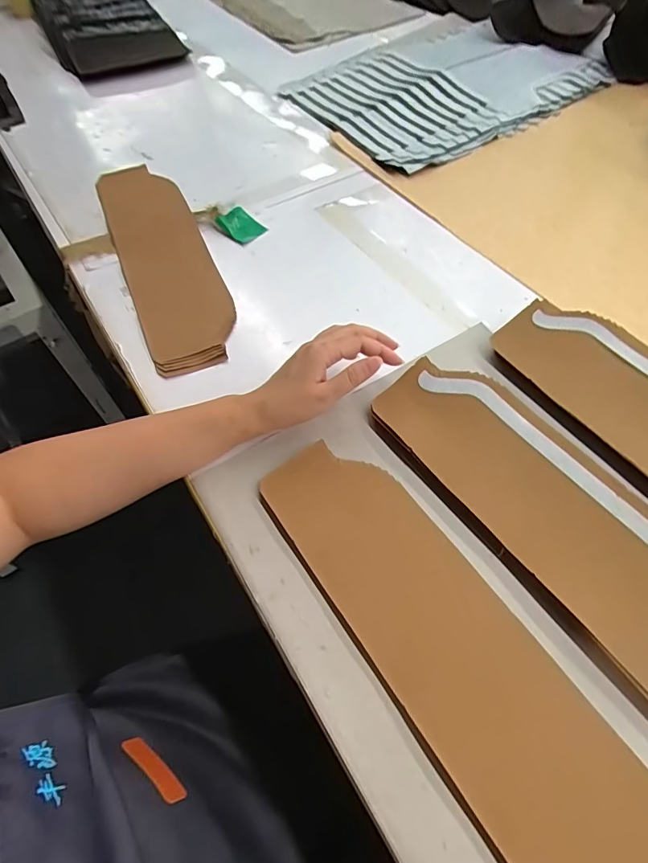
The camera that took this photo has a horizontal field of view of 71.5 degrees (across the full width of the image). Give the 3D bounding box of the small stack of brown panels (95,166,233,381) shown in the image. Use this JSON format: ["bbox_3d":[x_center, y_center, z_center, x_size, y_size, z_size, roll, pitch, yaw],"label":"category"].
[{"bbox_3d":[-0.207,-0.232,0.583,0.113,0.027,0.413,-22,59,-12],"label":"small stack of brown panels"}]

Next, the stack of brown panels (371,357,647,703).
[{"bbox_3d":[0.212,0.084,0.367,0.117,0.029,0.409,-32,61,-17],"label":"stack of brown panels"}]

